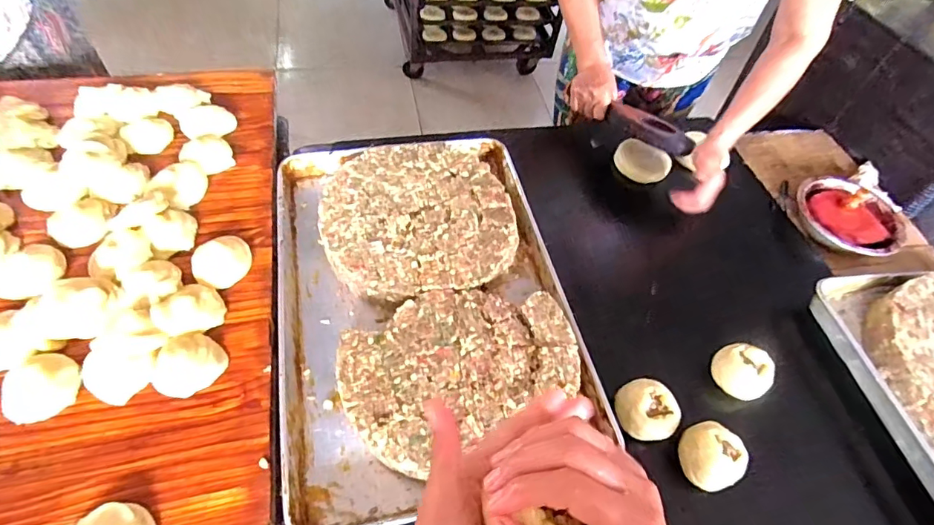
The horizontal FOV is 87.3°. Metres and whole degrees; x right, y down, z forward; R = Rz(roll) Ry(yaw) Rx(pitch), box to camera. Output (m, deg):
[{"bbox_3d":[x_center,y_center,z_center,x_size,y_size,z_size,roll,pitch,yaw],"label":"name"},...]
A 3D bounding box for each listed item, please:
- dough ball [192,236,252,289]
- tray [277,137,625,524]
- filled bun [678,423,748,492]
[{"bbox_3d":[-0.348,-0.002,0.696,0.077,0.040,0.064,-26,61,-21],"label":"dough ball"},{"bbox_3d":[-0.065,0.037,0.729,0.397,0.065,0.582,-9,56,-11],"label":"tray"},{"bbox_3d":[0.309,0.242,0.617,0.068,0.042,0.075,-24,60,-20],"label":"filled bun"}]

